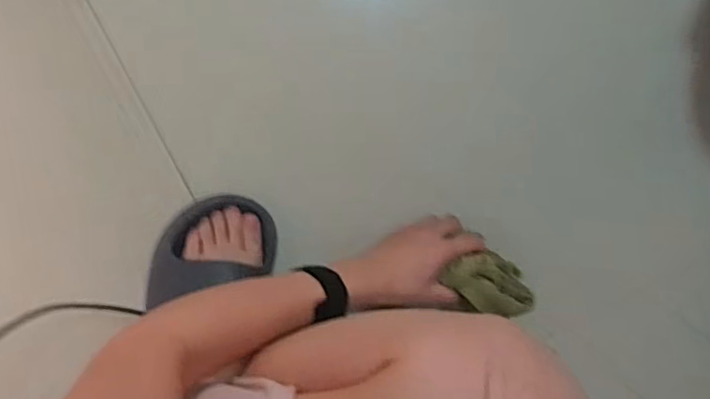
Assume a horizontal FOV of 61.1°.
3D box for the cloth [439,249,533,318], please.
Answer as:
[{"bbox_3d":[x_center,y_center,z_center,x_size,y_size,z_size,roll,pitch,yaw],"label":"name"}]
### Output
[{"bbox_3d":[0.137,0.085,0.602,0.086,0.020,0.056,16,96,-8],"label":"cloth"}]

